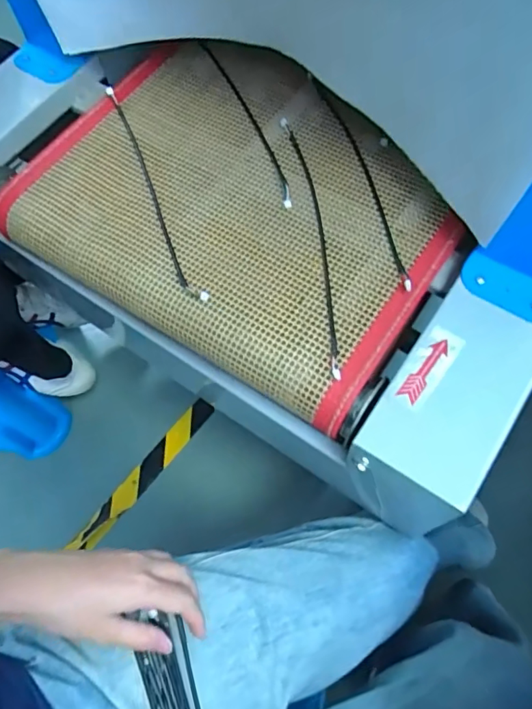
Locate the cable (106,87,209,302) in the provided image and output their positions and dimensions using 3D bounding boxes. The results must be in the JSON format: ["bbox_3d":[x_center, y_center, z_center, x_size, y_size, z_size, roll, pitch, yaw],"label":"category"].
[{"bbox_3d":[-0.108,-0.157,0.473,0.017,0.014,0.272,-22,65,-7],"label":"cable"}]

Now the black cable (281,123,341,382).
[{"bbox_3d":[0.044,-0.106,0.445,0.021,0.008,0.276,-8,64,0],"label":"black cable"}]

